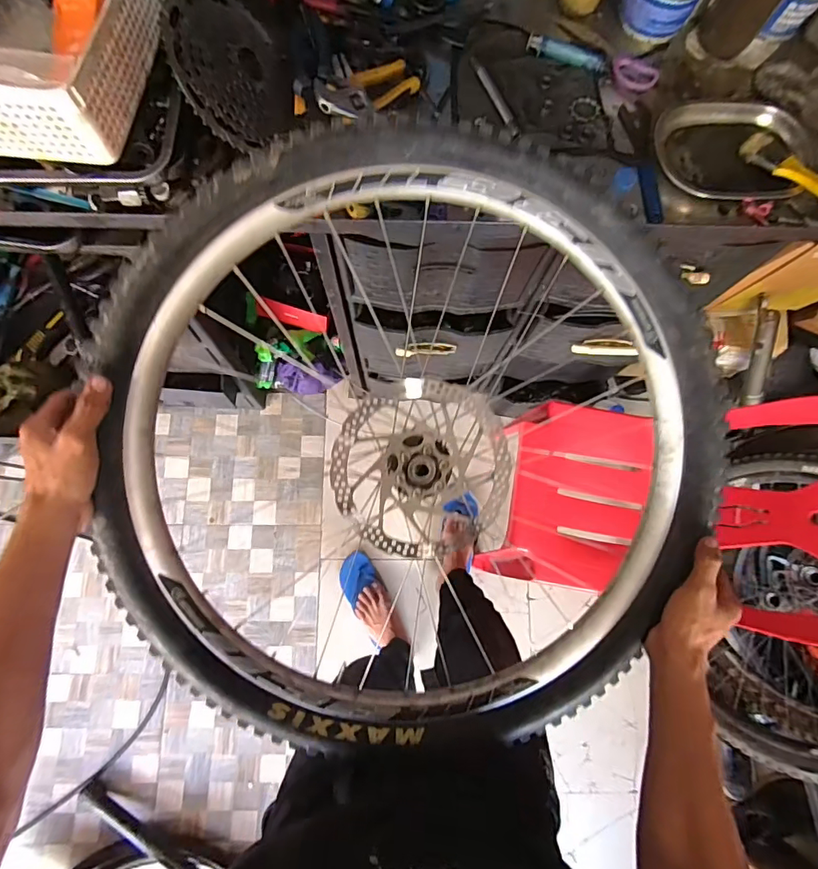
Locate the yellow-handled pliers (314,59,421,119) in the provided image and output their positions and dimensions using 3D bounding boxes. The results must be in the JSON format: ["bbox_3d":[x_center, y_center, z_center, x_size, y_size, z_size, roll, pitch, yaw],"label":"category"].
[{"bbox_3d":[-0.057,-0.448,0.609,0.073,0.023,0.151,42,63,7],"label":"yellow-handled pliers"}]

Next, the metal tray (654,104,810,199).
[{"bbox_3d":[0.446,-0.388,0.654,0.214,0.043,0.141,-2,78,-2],"label":"metal tray"}]

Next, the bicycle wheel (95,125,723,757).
[{"bbox_3d":[0.015,0.021,0.537,0.636,0.120,0.642,4,97,-6],"label":"bicycle wheel"}]

